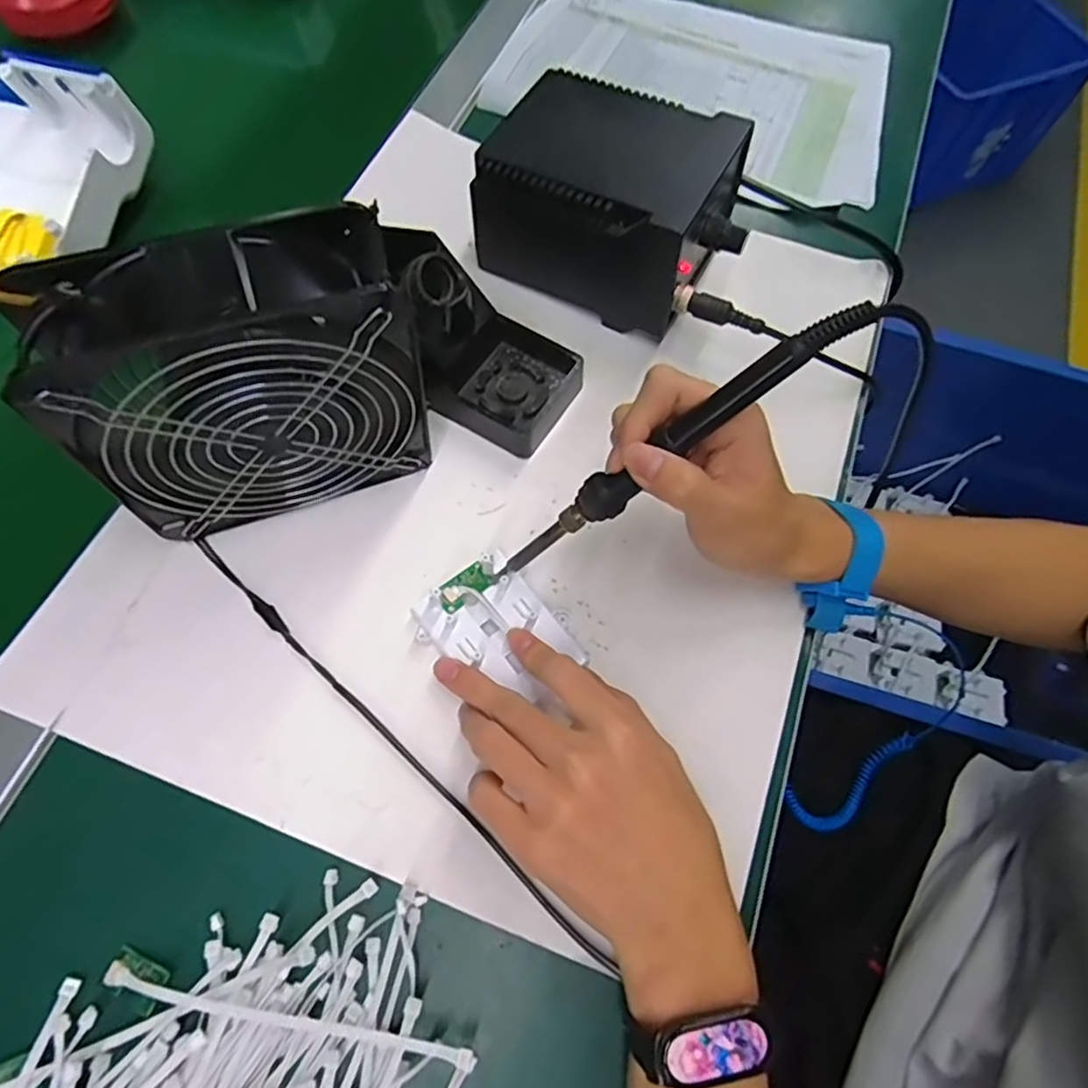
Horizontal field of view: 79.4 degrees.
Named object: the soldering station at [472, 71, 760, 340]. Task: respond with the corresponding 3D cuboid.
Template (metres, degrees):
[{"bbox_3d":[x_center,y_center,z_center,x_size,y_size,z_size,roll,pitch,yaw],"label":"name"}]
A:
[{"bbox_3d":[0.049,-0.223,0.430,0.159,0.082,0.120,25,67,7],"label":"soldering station"}]

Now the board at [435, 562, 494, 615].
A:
[{"bbox_3d":[-0.043,0.023,0.354,0.030,0.004,0.016,-36,76,-21],"label":"board"}]

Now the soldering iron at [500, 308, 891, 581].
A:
[{"bbox_3d":[0.052,-0.039,0.301,0.204,0.021,0.020,-38,59,31],"label":"soldering iron"}]

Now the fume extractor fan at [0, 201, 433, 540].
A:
[{"bbox_3d":[-0.138,-0.068,0.321,0.150,0.163,0.060,-21,70,-12],"label":"fume extractor fan"}]

